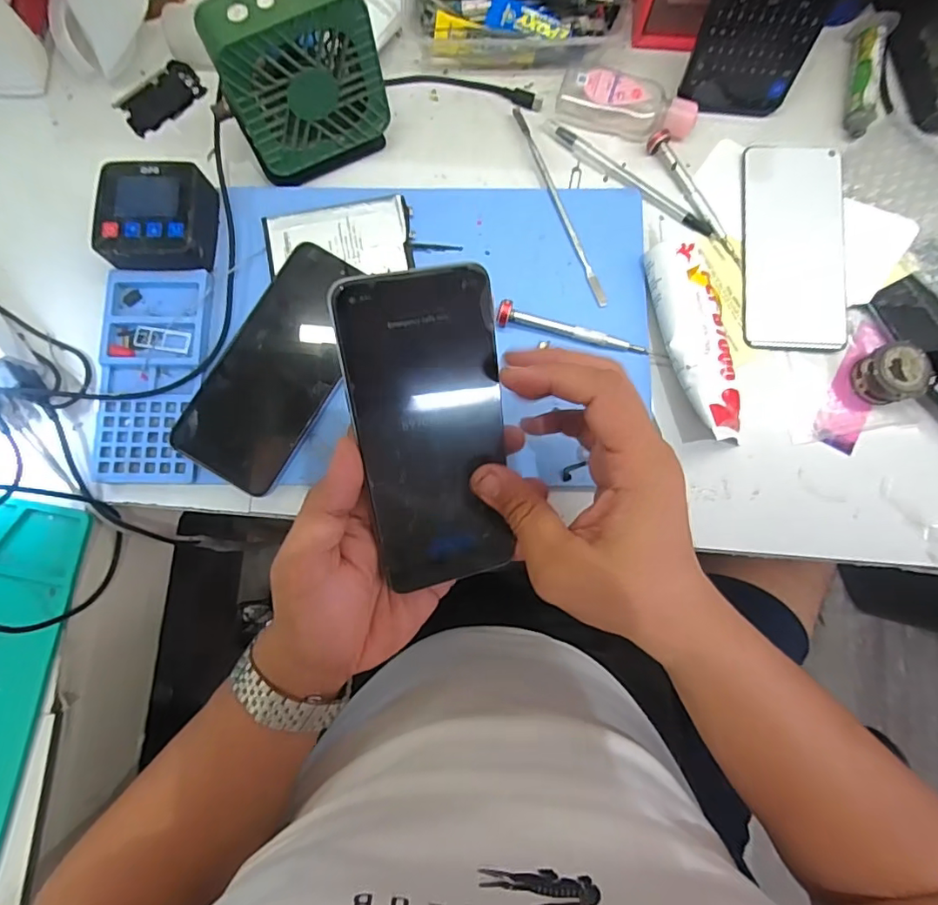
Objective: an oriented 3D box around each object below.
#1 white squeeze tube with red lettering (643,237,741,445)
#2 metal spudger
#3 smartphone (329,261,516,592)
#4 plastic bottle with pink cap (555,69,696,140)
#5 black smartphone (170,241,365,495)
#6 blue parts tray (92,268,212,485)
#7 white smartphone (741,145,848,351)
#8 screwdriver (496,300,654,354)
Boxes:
[{"bbox_3d":[0.155,-0.074,0.360,0.044,0.039,0.136,-12,81,-1],"label":"white squeeze tube with red lettering"},{"bbox_3d":[0.066,-0.182,0.393,0.007,0.009,0.168,-20,82,-2],"label":"metal spudger"},{"bbox_3d":[-0.017,-0.006,0.261,0.071,0.004,0.157,-12,112,-15],"label":"smartphone"},{"bbox_3d":[0.117,-0.260,0.397,0.100,0.021,0.033,17,82,3],"label":"plastic bottle with pink cap"},{"bbox_3d":[-0.127,-0.059,0.361,0.075,0.014,0.167,31,83,5],"label":"black smartphone"},{"bbox_3d":[-0.219,-0.054,0.371,0.070,0.017,0.149,2,81,1],"label":"blue parts tray"},{"bbox_3d":[0.237,-0.151,0.387,0.070,0.005,0.154,3,81,1],"label":"white smartphone"},{"bbox_3d":[0.073,-0.085,0.368,0.107,0.018,0.014,11,82,2],"label":"screwdriver"}]

